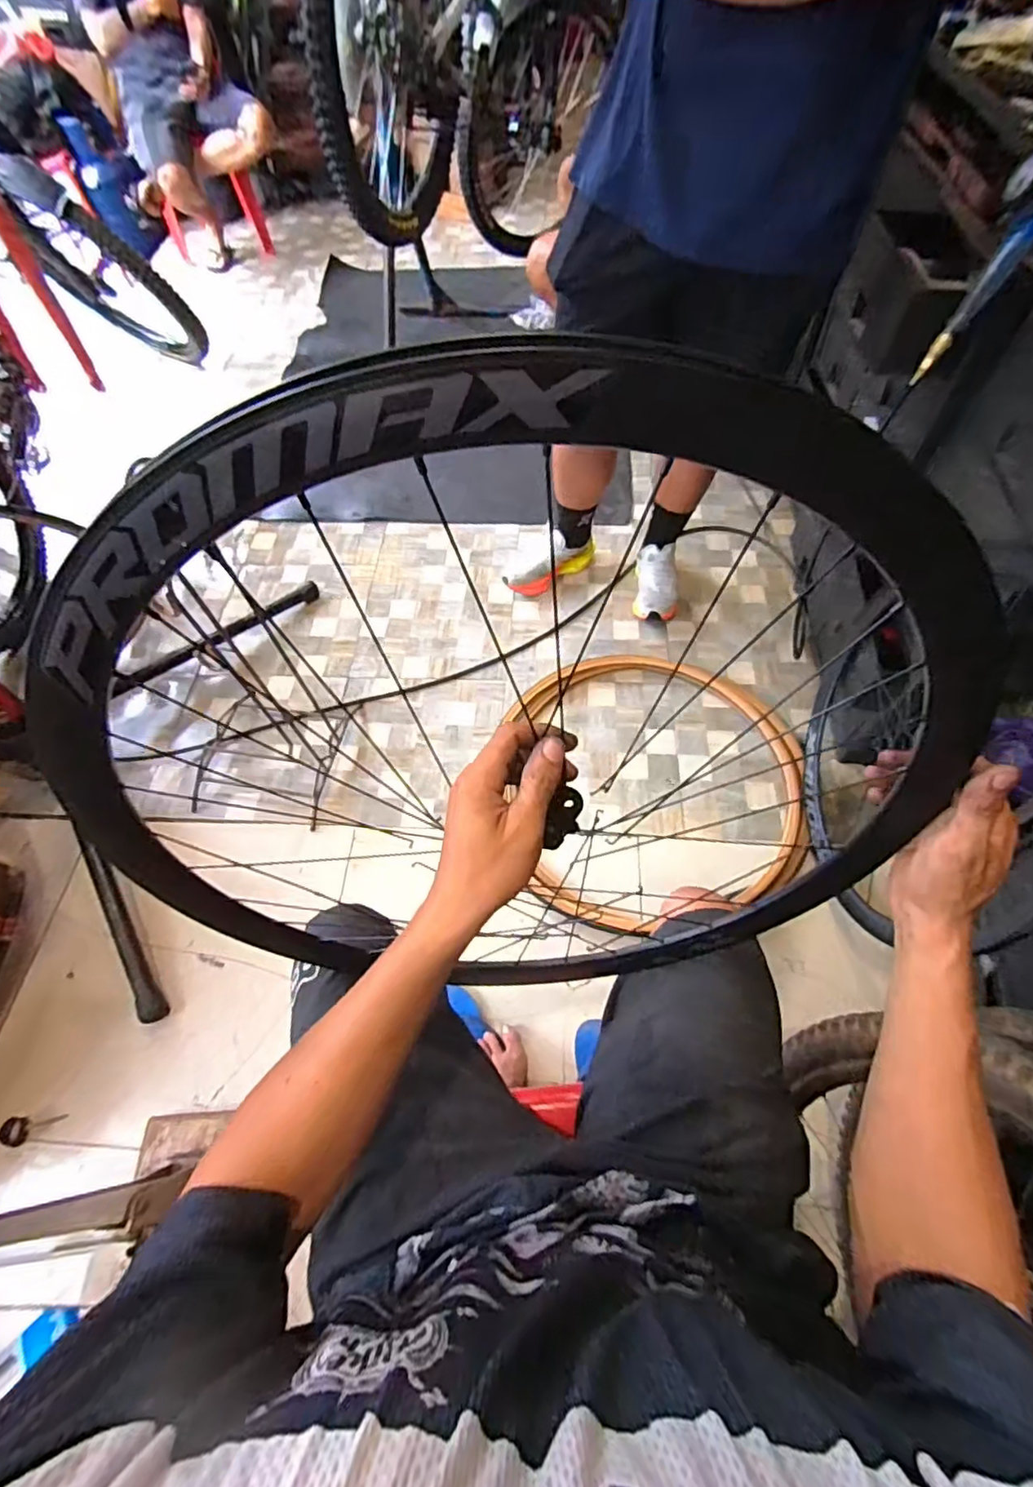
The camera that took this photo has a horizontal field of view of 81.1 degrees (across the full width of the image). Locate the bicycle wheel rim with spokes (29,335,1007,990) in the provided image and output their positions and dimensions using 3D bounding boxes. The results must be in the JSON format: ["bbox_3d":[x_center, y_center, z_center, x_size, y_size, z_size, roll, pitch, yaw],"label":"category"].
[{"bbox_3d":[0.012,0.050,0.443,0.597,0.584,0.107,-5,58,1],"label":"bicycle wheel rim with spokes"}]

